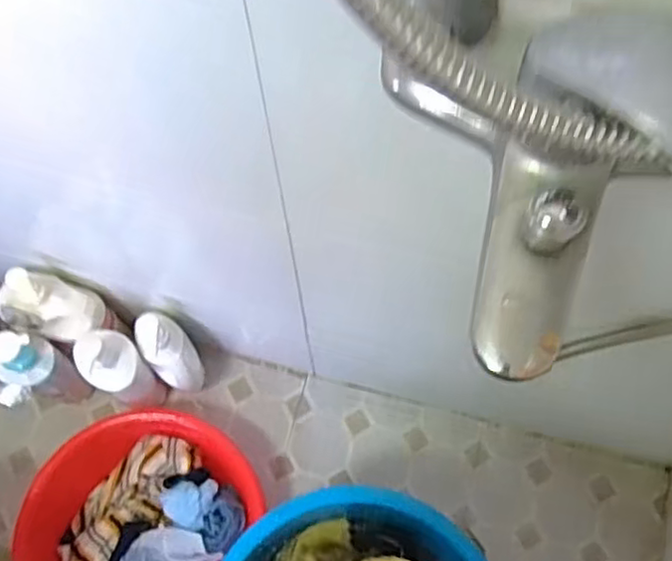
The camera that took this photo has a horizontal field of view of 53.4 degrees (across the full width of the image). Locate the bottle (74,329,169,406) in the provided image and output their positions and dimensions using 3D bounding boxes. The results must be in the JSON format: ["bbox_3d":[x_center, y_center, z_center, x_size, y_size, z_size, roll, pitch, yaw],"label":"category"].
[{"bbox_3d":[-0.309,0.133,0.975,0.085,0.225,0.070,36,73,14],"label":"bottle"}]

